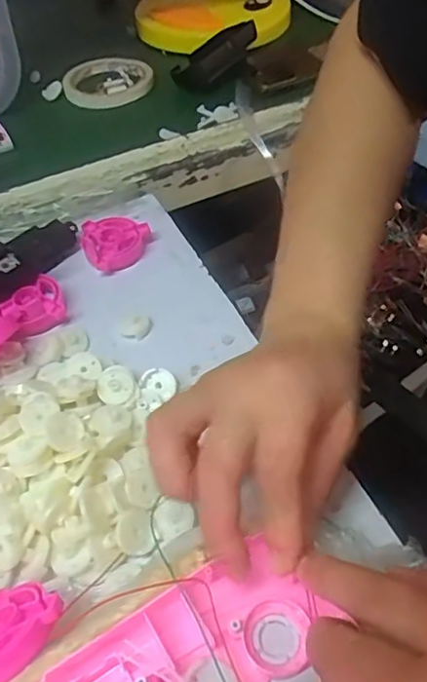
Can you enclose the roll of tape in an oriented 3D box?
[{"bbox_3d":[-0.118,-0.292,0.646,0.097,0.020,0.097,-2,50,2],"label":"roll of tape"}]

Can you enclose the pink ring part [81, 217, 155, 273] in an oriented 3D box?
[{"bbox_3d":[-0.077,-0.079,0.457,0.055,0.017,0.053,-12,51,-6],"label":"pink ring part"}]

